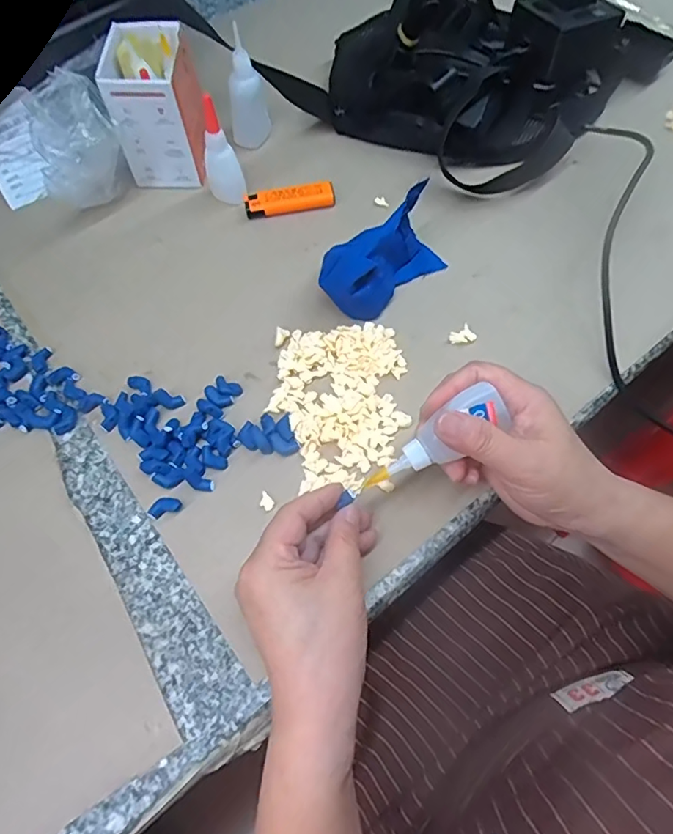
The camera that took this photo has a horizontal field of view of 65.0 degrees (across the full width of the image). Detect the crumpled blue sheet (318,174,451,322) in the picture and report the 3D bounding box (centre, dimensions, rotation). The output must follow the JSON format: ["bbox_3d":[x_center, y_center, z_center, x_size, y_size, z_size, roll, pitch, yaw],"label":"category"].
[{"bbox_3d":[0.033,-0.133,0.413,0.113,0.058,0.063,-40,67,-16],"label":"crumpled blue sheet"}]

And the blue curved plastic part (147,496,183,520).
[{"bbox_3d":[-0.113,0.060,0.349,0.020,0.010,0.012,-22,63,-8],"label":"blue curved plastic part"}]

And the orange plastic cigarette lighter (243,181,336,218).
[{"bbox_3d":[-0.042,-0.196,0.477,0.079,0.013,0.023,-11,62,-2],"label":"orange plastic cigarette lighter"}]

